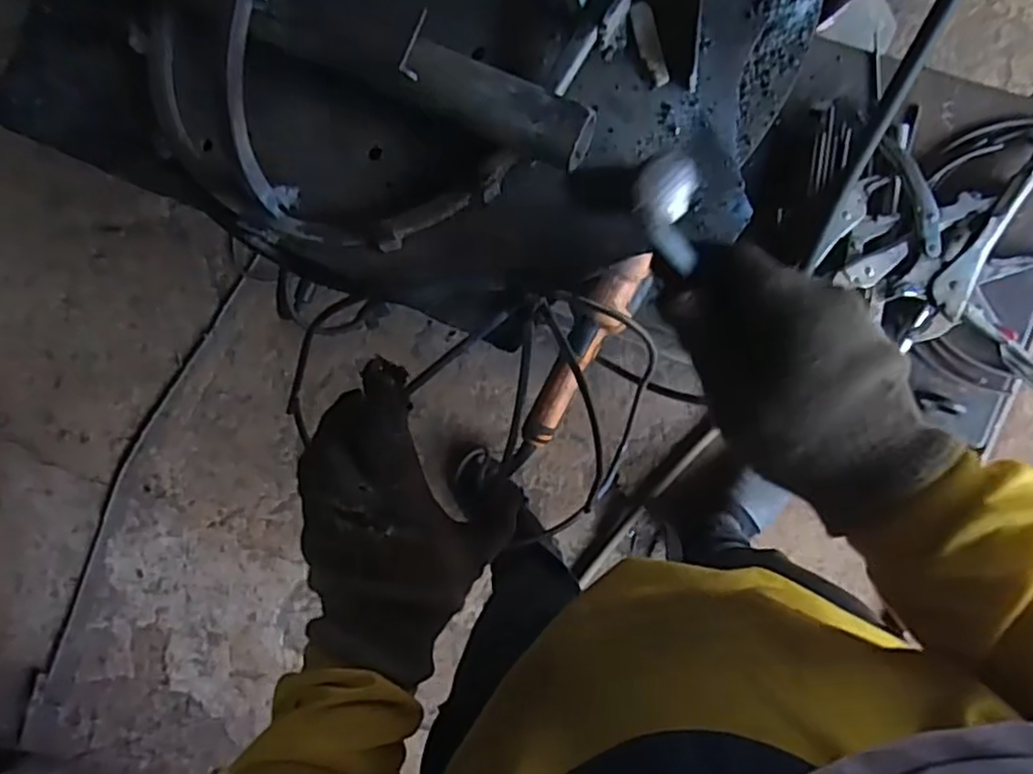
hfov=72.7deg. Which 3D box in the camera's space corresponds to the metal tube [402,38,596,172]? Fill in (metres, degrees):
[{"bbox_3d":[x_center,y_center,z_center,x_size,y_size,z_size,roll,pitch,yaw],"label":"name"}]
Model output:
[{"bbox_3d":[-0.009,-0.142,0.355,0.096,0.029,0.031,26,94,3],"label":"metal tube"}]

